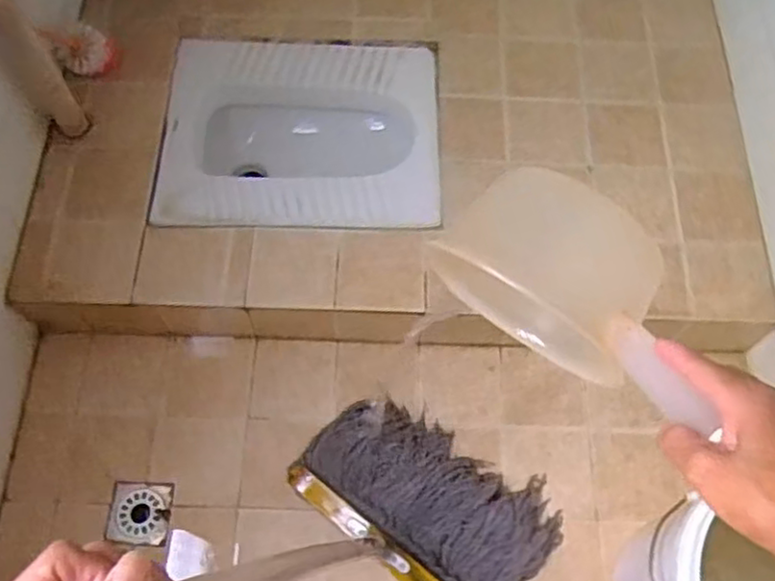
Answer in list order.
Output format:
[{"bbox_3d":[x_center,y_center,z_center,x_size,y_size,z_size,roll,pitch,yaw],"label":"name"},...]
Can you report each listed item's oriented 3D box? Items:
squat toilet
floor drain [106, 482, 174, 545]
[{"bbox_3d":[-0.155,-0.272,1.308,0.491,0.177,0.398,1,67,-2],"label":"squat toilet"},{"bbox_3d":[-0.408,0.368,1.146,0.096,0.016,0.097,10,66,-16],"label":"floor drain"}]

